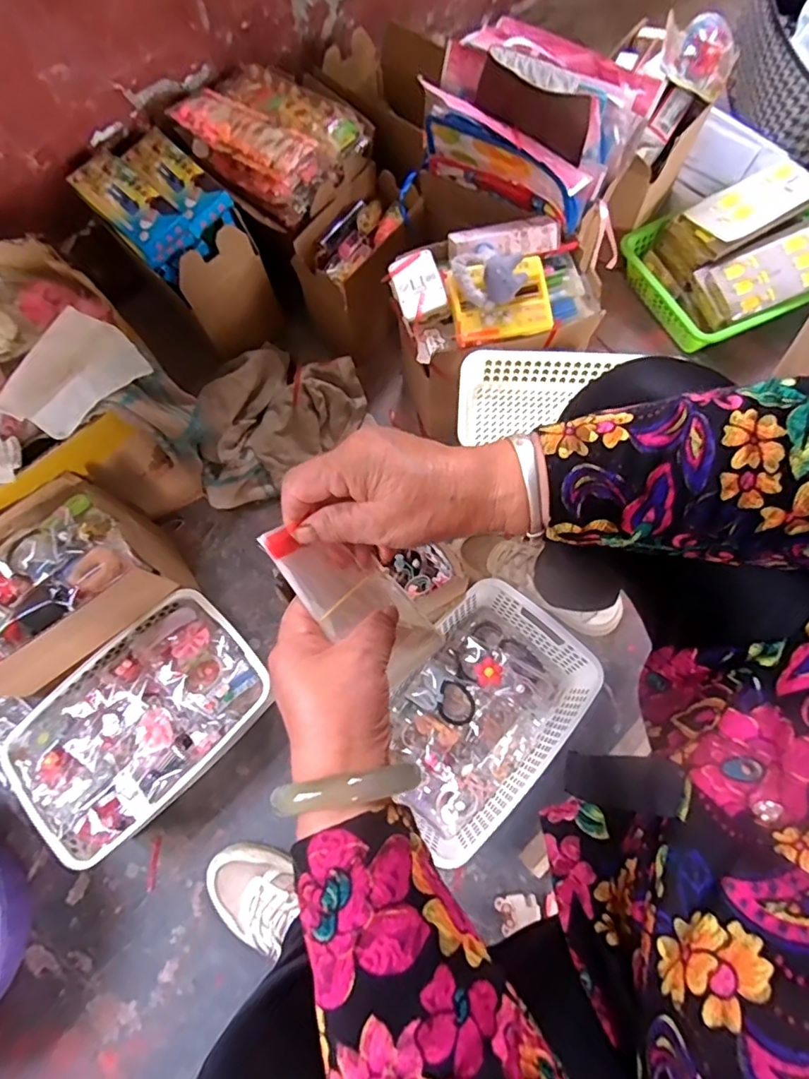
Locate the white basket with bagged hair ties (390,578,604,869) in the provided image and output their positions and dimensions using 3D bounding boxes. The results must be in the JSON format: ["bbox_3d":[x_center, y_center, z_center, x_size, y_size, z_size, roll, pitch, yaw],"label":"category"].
[{"bbox_3d":[0.089,0.215,0.699,0.195,0.082,0.278,38,76,15],"label":"white basket with bagged hair ties"}]

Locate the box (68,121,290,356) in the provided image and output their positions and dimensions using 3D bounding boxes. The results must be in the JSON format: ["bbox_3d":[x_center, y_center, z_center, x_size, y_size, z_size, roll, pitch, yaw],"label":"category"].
[{"bbox_3d":[-0.323,-0.426,0.839,0.146,0.222,0.213,-42,73,-12],"label":"box"}]

